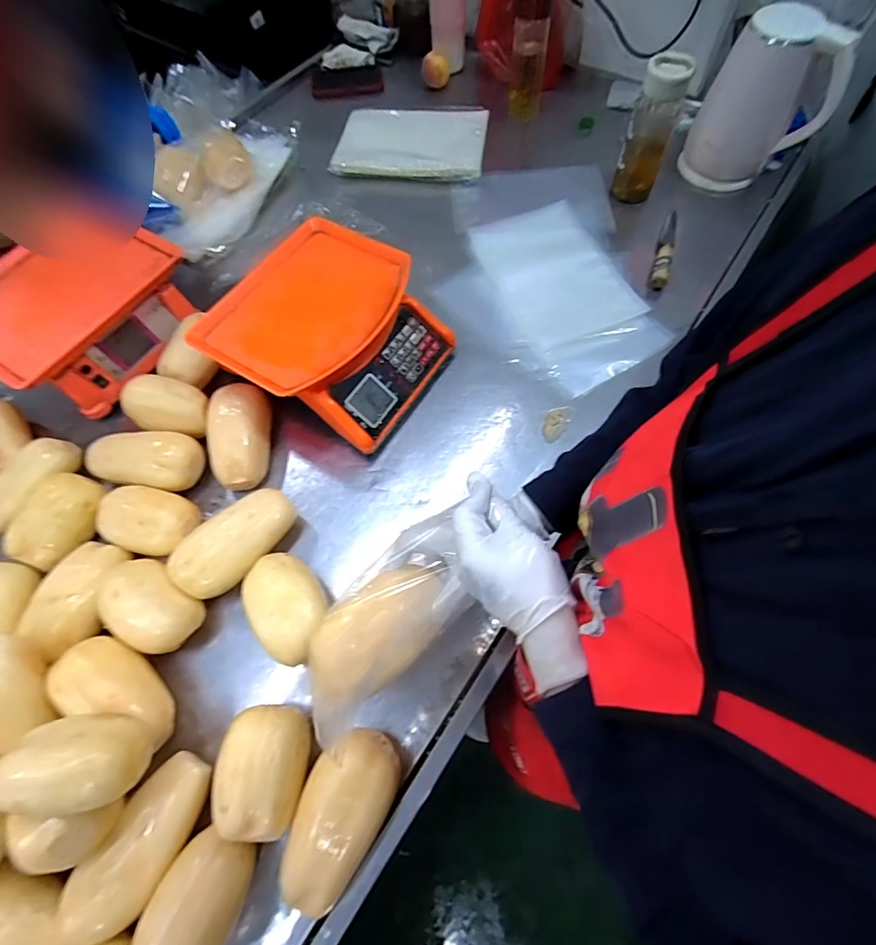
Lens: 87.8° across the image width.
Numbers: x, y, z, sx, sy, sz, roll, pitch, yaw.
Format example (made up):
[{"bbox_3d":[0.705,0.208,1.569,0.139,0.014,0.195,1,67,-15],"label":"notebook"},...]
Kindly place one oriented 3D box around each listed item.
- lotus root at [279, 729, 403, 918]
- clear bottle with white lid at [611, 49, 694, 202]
[{"bbox_3d":[-0.103,0.346,0.465,0.085,0.058,0.156,28,69,15],"label":"lotus root"},{"bbox_3d":[0.368,-0.590,0.786,0.074,0.199,0.086,22,68,12],"label":"clear bottle with white lid"}]

